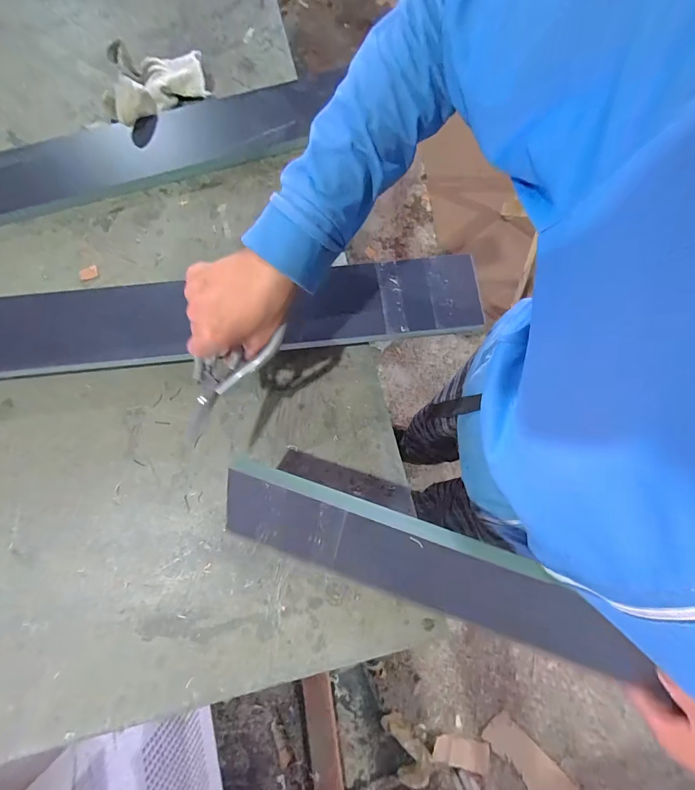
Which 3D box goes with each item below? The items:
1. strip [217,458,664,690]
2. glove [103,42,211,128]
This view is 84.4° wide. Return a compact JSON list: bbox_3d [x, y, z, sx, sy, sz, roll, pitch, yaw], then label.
[{"bbox_3d":[0.067,0.151,0.332,0.363,0.092,0.017,18,33,7],"label":"strip"},{"bbox_3d":[-0.254,-0.406,0.500,0.141,0.047,0.096,-25,79,-5],"label":"glove"}]

